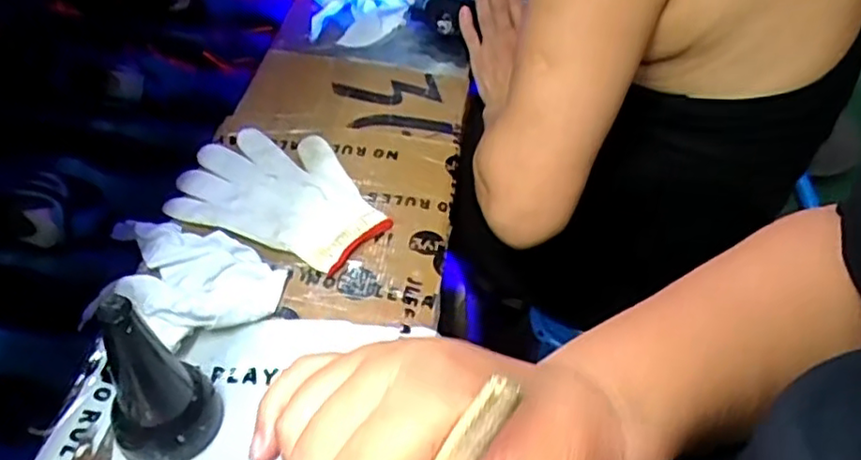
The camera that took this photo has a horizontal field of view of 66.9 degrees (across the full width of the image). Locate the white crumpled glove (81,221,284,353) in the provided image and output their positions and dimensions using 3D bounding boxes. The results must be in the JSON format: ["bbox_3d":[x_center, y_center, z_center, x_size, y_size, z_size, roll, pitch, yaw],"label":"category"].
[{"bbox_3d":[-0.204,0.039,0.520,0.161,0.032,0.112,15,50,9],"label":"white crumpled glove"}]

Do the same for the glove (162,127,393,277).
[{"bbox_3d":[-0.135,-0.034,0.604,0.191,0.014,0.134,21,51,14],"label":"glove"}]

